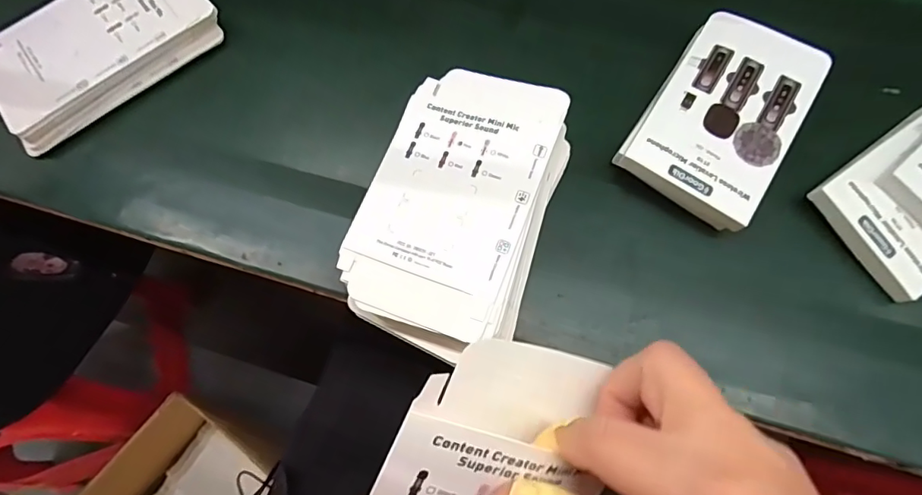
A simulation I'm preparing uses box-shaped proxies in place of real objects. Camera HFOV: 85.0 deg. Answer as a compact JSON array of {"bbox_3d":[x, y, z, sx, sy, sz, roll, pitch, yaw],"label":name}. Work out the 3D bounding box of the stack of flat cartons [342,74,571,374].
[{"bbox_3d":[-0.003,-0.028,0.378,0.129,0.064,0.205,18,71,7],"label":"stack of flat cartons"}]

